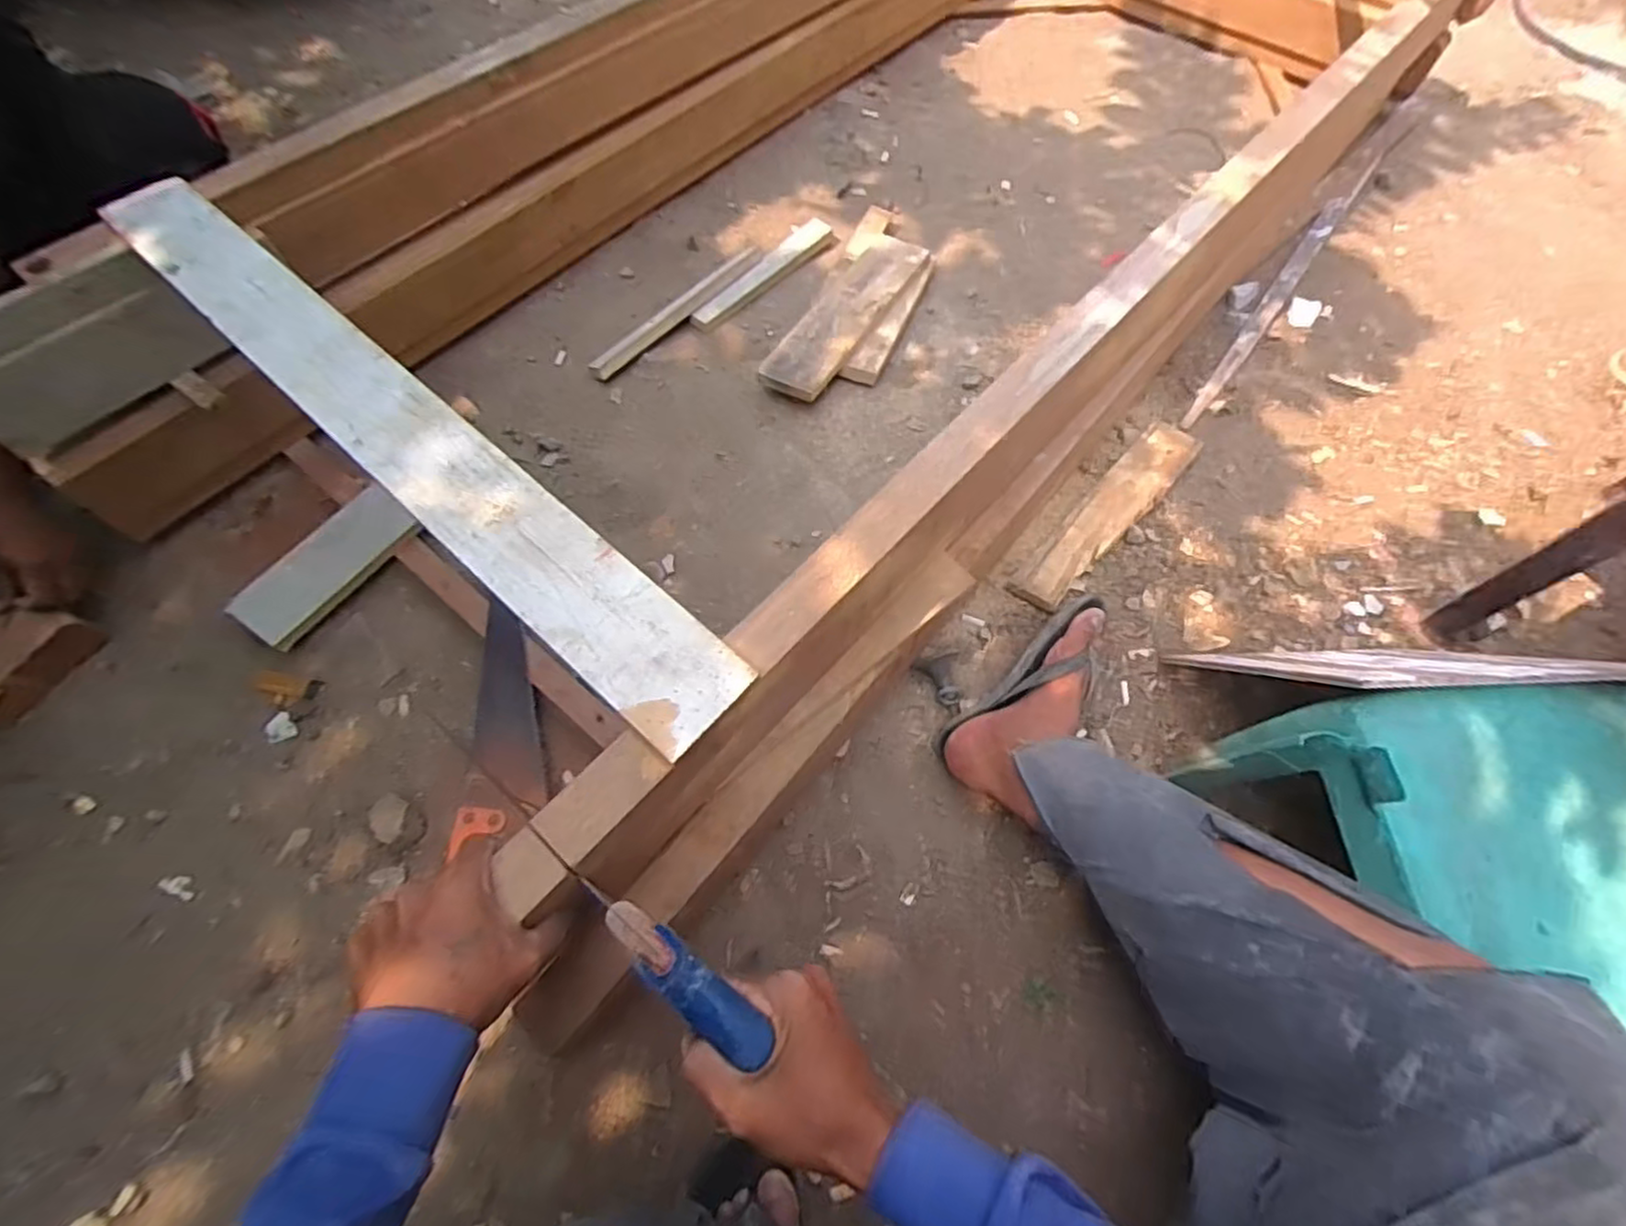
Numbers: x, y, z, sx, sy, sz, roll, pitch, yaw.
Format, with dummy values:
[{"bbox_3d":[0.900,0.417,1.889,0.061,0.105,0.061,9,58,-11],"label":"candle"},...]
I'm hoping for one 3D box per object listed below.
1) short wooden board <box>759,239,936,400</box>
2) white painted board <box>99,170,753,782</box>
[{"bbox_3d":[0.048,-0.463,1.102,0.104,0.023,0.384,30,67,13],"label":"short wooden board"},{"bbox_3d":[-0.369,-0.168,0.632,0.818,0.022,0.092,39,70,17],"label":"white painted board"}]

